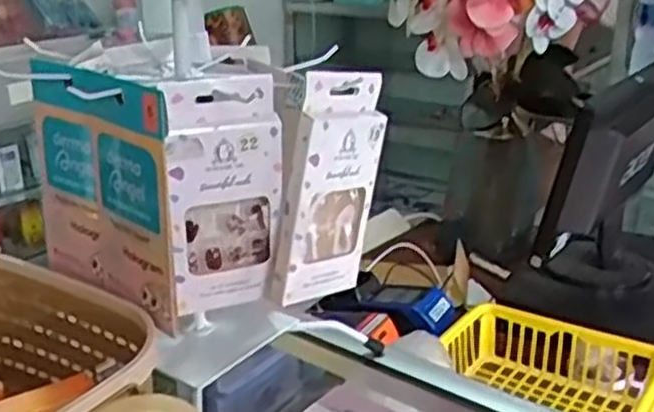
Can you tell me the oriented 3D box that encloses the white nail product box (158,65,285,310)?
[{"bbox_3d":[-0.061,-0.006,0.465,0.064,0.137,0.021,-8,22,-20],"label":"white nail product box"}]

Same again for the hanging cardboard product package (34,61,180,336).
[{"bbox_3d":[-0.136,-0.012,0.468,0.012,0.134,0.139,-19,28,-41],"label":"hanging cardboard product package"}]

